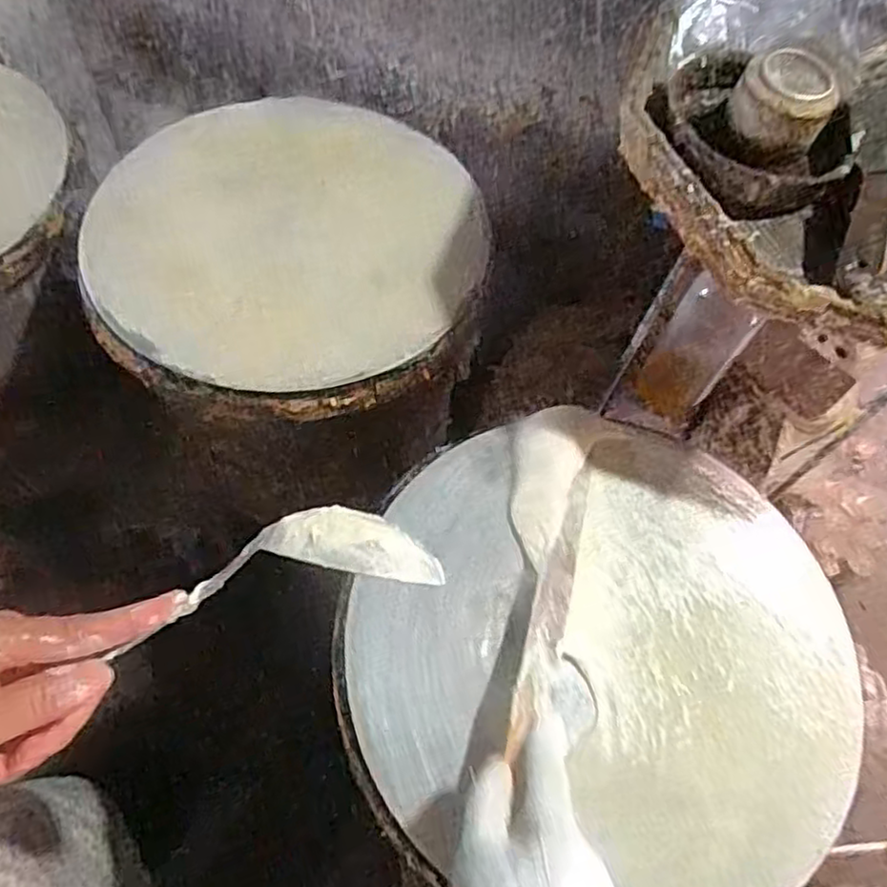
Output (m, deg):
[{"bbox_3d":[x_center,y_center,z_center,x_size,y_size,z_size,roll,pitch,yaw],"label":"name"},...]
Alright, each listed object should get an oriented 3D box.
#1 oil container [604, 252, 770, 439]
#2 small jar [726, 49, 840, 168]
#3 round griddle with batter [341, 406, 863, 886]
[{"bbox_3d":[0.246,-0.084,0.738,0.095,0.206,0.075,27,67,13],"label":"oil container"},{"bbox_3d":[0.232,-0.232,0.490,0.055,0.054,0.059,0,64,0],"label":"small jar"},{"bbox_3d":[0.126,0.138,0.519,0.360,0.036,0.348,2,62,-3],"label":"round griddle with batter"}]

